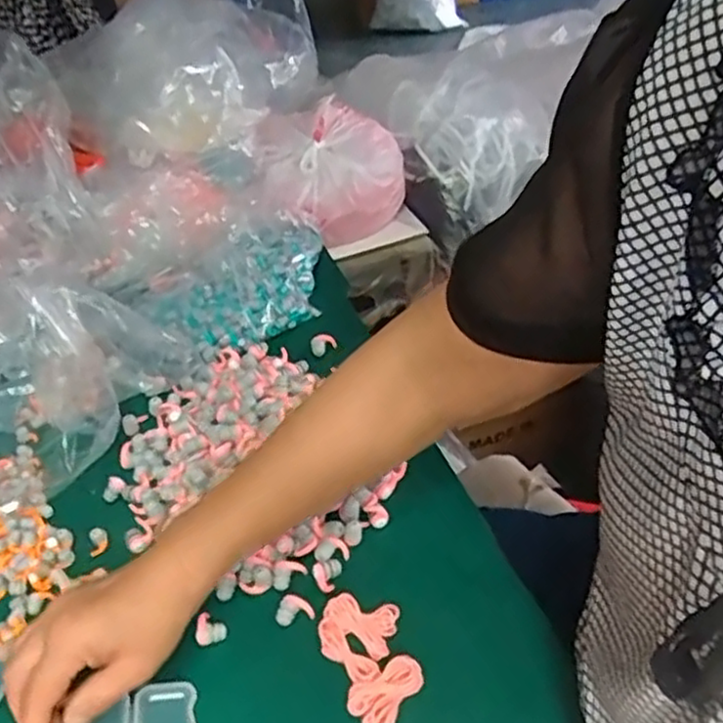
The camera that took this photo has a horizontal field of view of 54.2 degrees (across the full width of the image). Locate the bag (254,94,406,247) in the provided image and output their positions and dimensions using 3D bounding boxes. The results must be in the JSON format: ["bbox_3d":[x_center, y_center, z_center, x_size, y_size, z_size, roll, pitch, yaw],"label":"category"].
[{"bbox_3d":[-0.036,-0.246,0.941,0.188,0.128,0.163,-10,41,-4],"label":"bag"}]

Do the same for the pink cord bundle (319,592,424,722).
[{"bbox_3d":[0.005,0.186,0.445,0.052,0.011,0.084,-14,42,-9],"label":"pink cord bundle"}]

